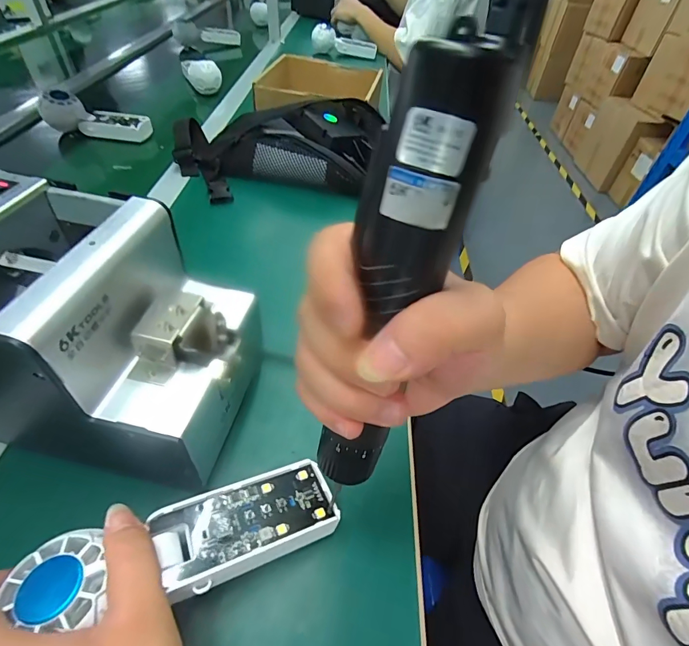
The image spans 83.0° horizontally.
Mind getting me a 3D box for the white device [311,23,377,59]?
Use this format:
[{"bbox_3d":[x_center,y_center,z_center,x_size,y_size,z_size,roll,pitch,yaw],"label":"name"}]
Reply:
[{"bbox_3d":[0.000,-0.726,1.008,0.167,0.066,0.043,4,47,-1],"label":"white device"}]

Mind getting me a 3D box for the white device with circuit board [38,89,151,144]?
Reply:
[{"bbox_3d":[-0.405,-0.341,0.641,0.169,0.050,0.045,8,47,2],"label":"white device with circuit board"}]

